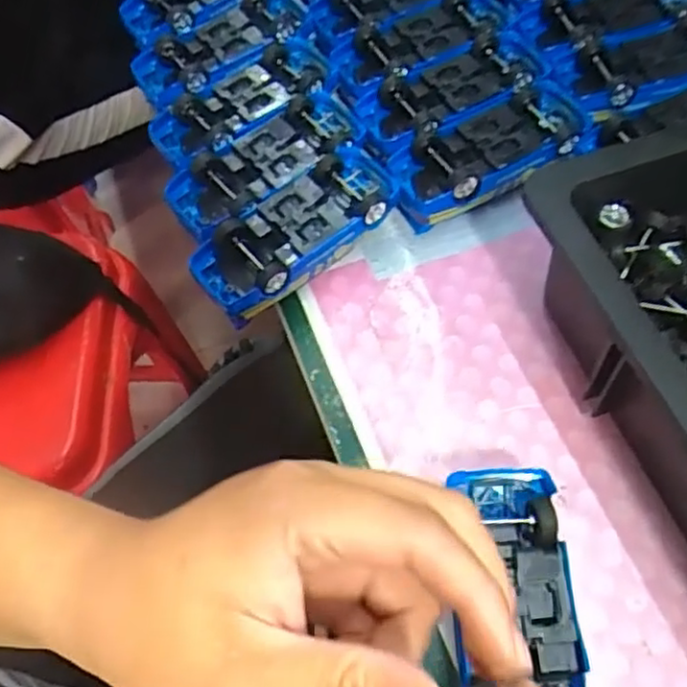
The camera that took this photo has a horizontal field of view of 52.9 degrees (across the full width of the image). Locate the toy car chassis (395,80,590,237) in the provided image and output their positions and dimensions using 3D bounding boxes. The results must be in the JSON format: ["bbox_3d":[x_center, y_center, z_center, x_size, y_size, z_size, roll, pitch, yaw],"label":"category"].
[{"bbox_3d":[0.100,-0.125,0.460,0.150,0.036,0.058,-28,62,-15],"label":"toy car chassis"}]

